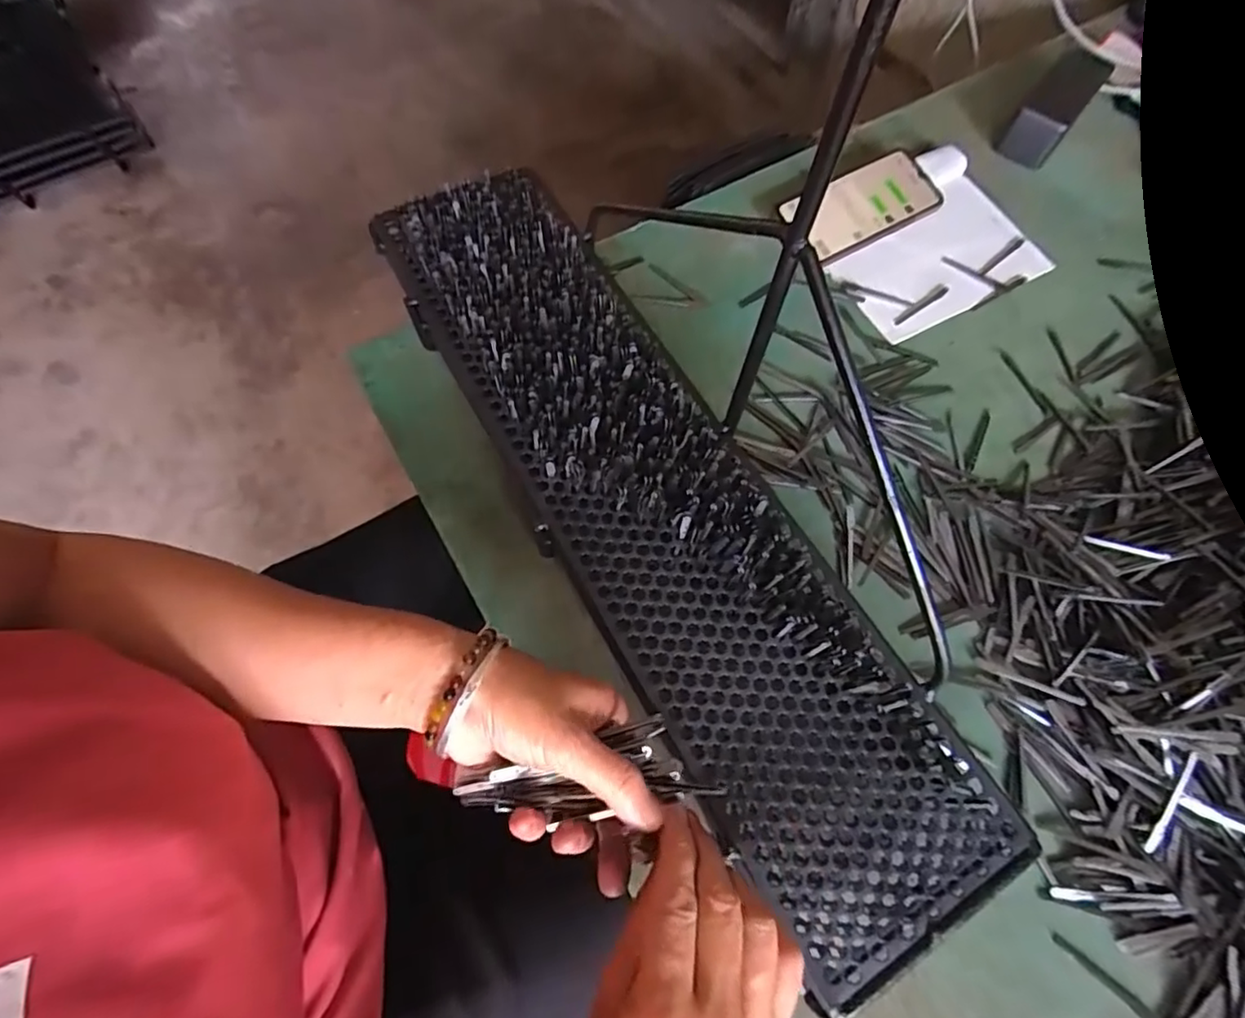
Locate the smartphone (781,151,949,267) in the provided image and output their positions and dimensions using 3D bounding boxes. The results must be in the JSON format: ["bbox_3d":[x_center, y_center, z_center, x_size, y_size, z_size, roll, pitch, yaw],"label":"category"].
[{"bbox_3d":[0.230,-0.288,0.576,0.160,0.010,0.069,-30,88,-15],"label":"smartphone"}]

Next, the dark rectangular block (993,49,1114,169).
[{"bbox_3d":[0.445,-0.416,0.627,0.056,0.050,0.123,36,70,13],"label":"dark rectangular block"}]

